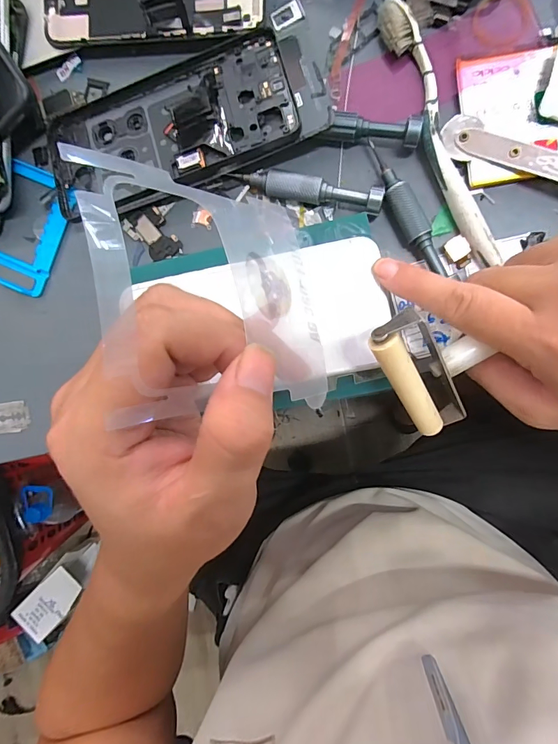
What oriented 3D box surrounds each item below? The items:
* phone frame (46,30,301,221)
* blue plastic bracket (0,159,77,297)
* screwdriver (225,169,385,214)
[{"bbox_3d":[-0.071,-0.156,0.251,0.162,0.008,0.078,-16,83,10],"label":"phone frame"},{"bbox_3d":[-0.183,-0.102,0.271,0.067,0.009,0.083,23,94,5],"label":"blue plastic bracket"},{"bbox_3d":[0.017,-0.114,0.243,0.092,0.012,0.016,13,93,6],"label":"screwdriver"}]

